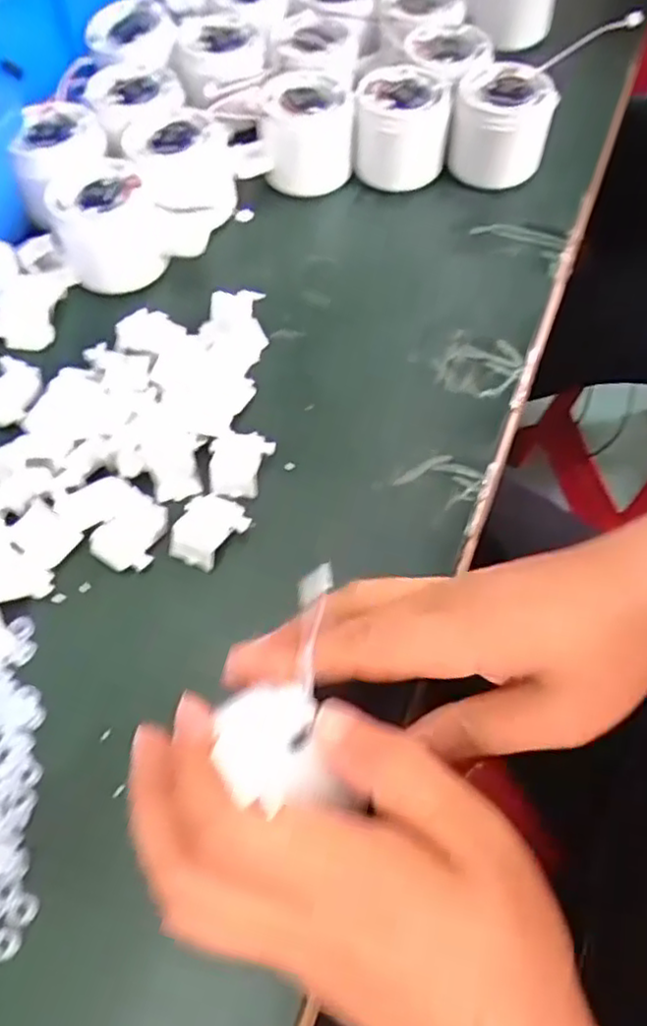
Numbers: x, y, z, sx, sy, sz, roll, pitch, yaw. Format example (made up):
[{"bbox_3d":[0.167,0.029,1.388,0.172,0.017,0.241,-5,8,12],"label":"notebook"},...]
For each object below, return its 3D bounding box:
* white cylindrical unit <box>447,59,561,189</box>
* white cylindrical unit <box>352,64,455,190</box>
[{"bbox_3d":[0.114,-0.248,0.441,0.060,0.049,0.063,0,62,0],"label":"white cylindrical unit"},{"bbox_3d":[0.050,-0.249,0.444,0.058,0.050,0.057,0,61,0],"label":"white cylindrical unit"}]

